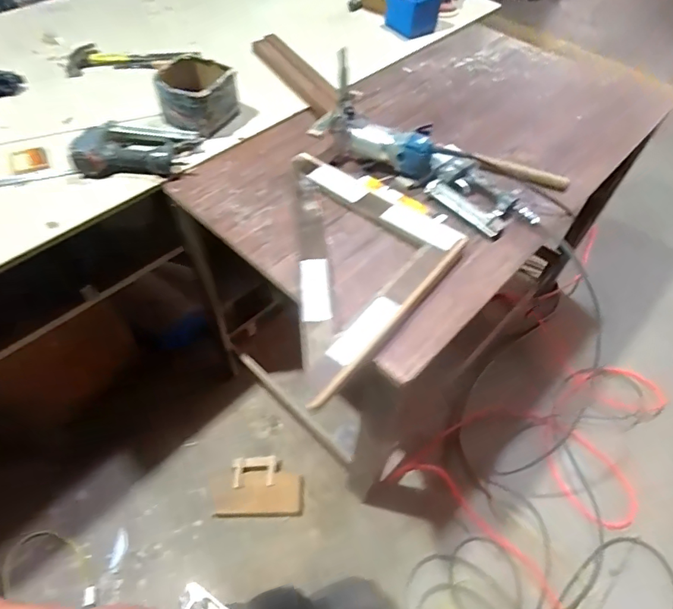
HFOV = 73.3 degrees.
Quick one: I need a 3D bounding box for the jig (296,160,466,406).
[{"bbox_3d":[0.082,-0.095,0.840,0.301,0.025,0.578,-2,54,-5],"label":"jig"}]

